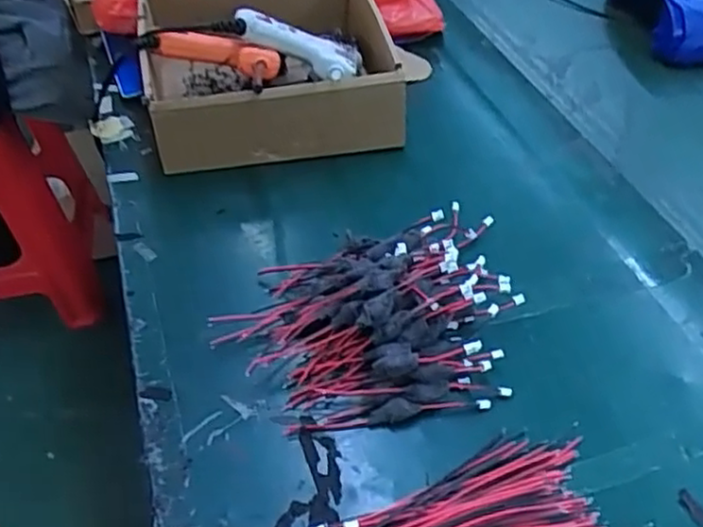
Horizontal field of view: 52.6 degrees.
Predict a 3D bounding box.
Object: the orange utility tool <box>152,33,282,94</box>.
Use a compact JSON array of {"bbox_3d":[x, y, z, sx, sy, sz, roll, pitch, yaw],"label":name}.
[{"bbox_3d":[-0.112,-0.173,0.605,0.099,0.038,0.025,12,47,-7],"label":"orange utility tool"}]

